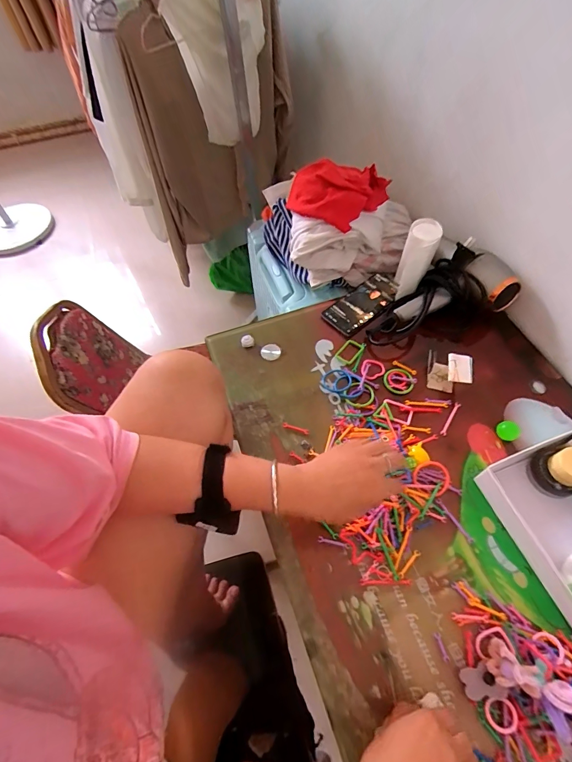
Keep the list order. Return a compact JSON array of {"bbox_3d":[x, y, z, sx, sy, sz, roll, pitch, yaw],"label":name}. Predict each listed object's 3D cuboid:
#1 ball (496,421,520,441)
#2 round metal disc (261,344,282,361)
[{"bbox_3d":[0.329,0.077,0.550,0.026,0.026,0.029,-32,62,-17],"label":"ball"},{"bbox_3d":[-0.027,-0.052,0.651,0.035,0.006,0.030,-10,58,-4],"label":"round metal disc"}]

